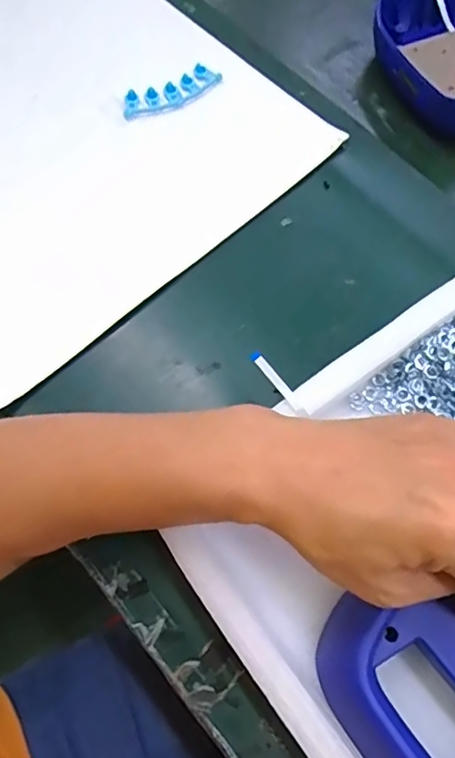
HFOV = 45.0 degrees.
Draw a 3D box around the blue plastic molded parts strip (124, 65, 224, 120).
[{"bbox_3d":[-0.051,-0.263,0.505,0.094,0.019,0.028,-26,70,-9],"label":"blue plastic molded parts strip"}]

